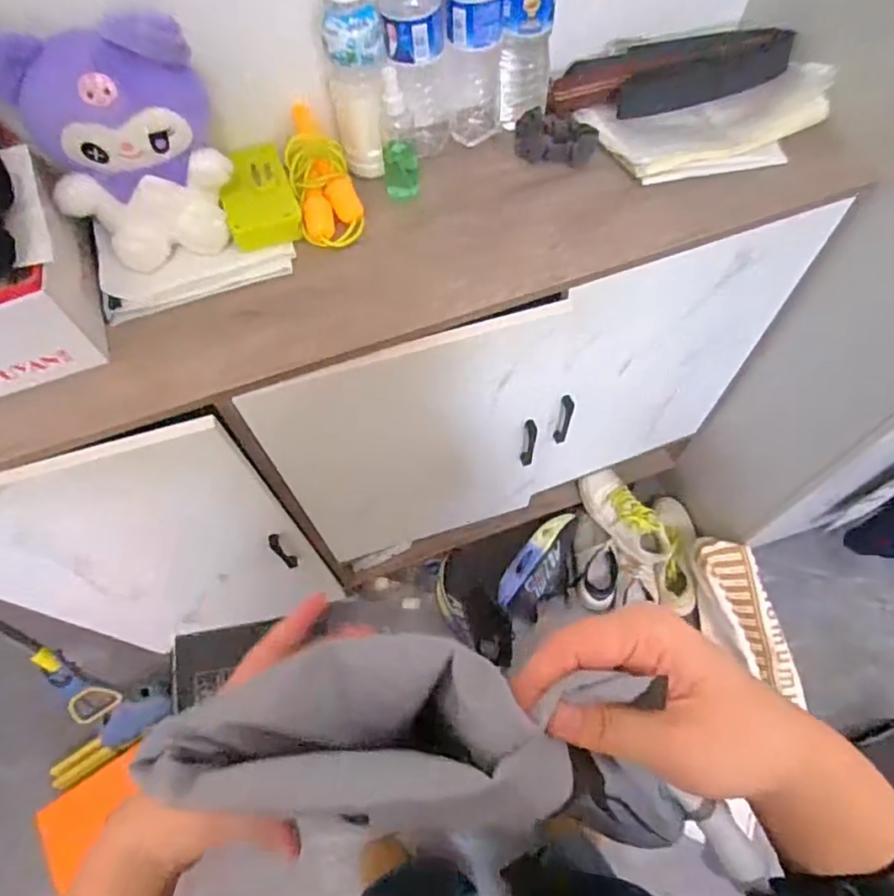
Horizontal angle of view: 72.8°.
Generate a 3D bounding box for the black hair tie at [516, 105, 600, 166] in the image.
[{"bbox_3d":[0.133,-0.380,0.741,0.100,0.032,0.064,14,64,9],"label":"black hair tie"}]

